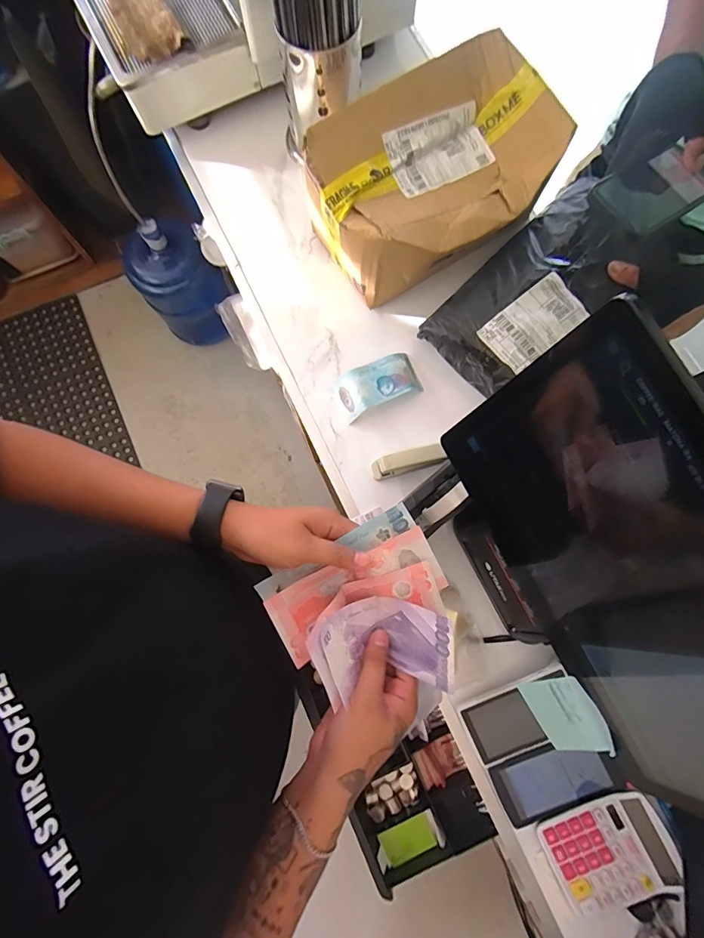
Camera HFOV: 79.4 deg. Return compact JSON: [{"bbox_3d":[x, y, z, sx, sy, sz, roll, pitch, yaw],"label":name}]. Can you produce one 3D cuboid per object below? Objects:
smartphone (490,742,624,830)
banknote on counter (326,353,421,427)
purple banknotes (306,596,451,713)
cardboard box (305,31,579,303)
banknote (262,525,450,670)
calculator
[{"bbox_3d":[0.264,0.405,0.551,0.147,0.011,0.088,-26,86,7],"label":"smartphone"},{"bbox_3d":[0.039,-0.131,0.654,0.129,0.034,0.068,-26,81,-5],"label":"banknote on counter"},{"bbox_3d":[0.024,0.150,0.360,0.109,0.055,0.072,-5,80,-2],"label":"purple banknotes"},{"bbox_3d":[0.118,-0.411,0.620,0.326,0.152,0.226,-31,82,-6],"label":"cardboard box"},{"bbox_3d":[0.005,0.111,0.380,0.152,0.023,0.064,-28,81,1],"label":"banknote"},{"bbox_3d":[0.325,0.486,0.532,0.142,0.026,0.116,-27,75,7],"label":"calculator"}]

